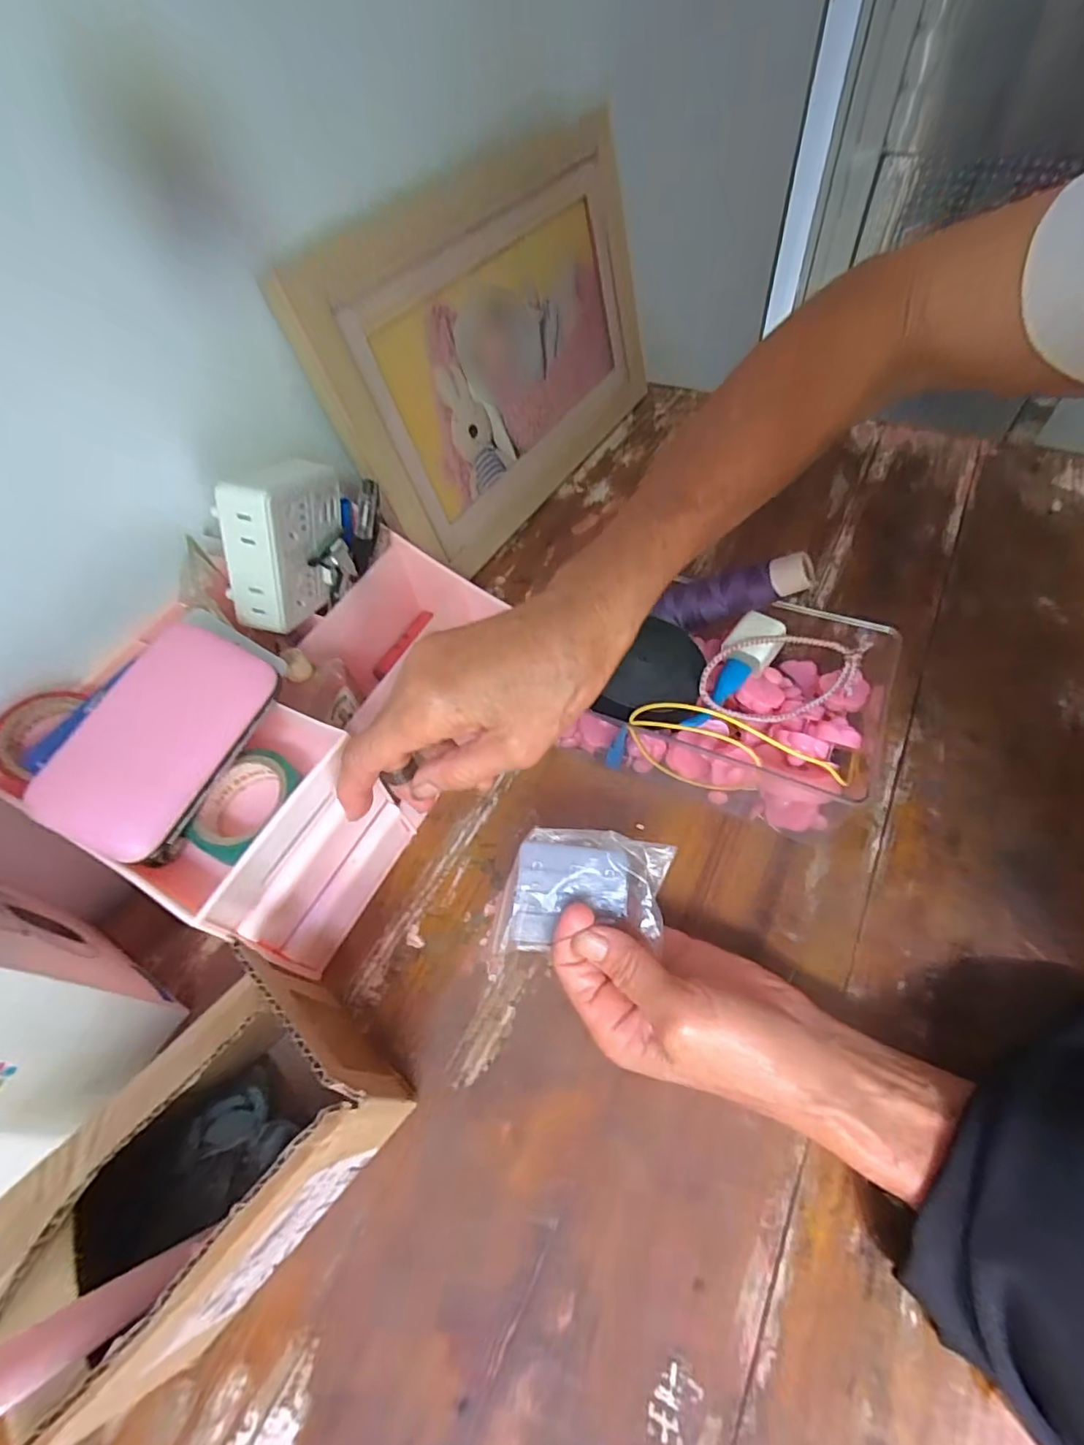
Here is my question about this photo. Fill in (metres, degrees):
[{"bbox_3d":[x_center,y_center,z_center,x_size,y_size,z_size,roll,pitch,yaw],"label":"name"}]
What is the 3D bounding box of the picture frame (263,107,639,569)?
[{"bbox_3d":[-0.018,-0.308,0.479,0.030,0.237,0.386,18,59,31],"label":"picture frame"}]

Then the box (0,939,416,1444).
[{"bbox_3d":[-0.137,0.179,0.234,0.081,0.116,0.129,38,67,26],"label":"box"}]

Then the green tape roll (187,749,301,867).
[{"bbox_3d":[-0.142,0.040,0.269,0.046,0.018,0.054,-7,54,2],"label":"green tape roll"}]

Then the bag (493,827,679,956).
[{"bbox_3d":[0.021,0.086,0.284,0.079,0.015,0.063,9,84,1],"label":"bag"}]

